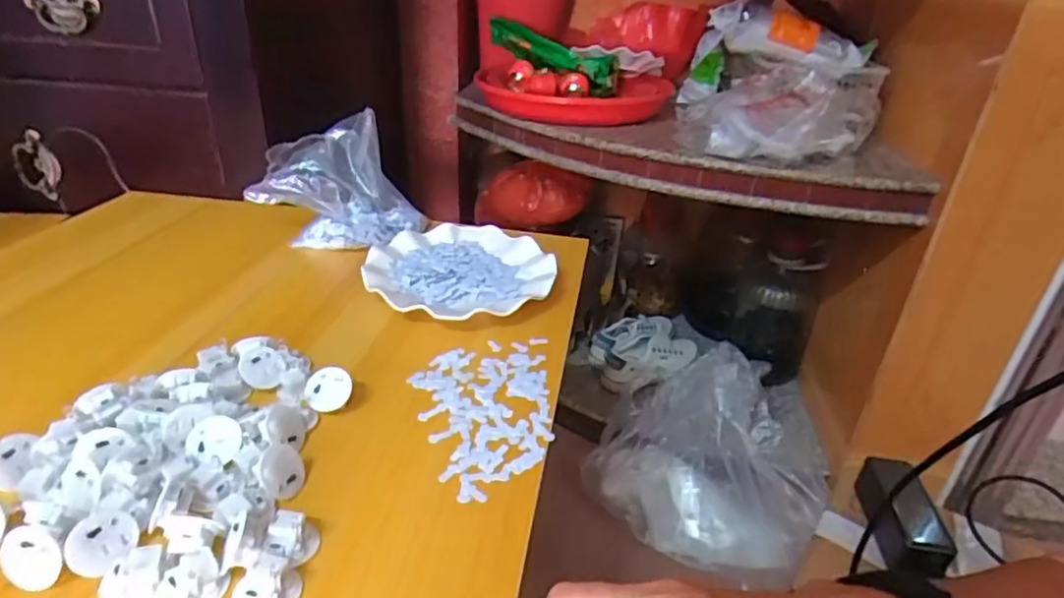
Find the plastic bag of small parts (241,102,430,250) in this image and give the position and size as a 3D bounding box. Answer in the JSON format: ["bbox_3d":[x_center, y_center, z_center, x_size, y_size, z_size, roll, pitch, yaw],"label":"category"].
[{"bbox_3d":[-0.209,-0.129,0.676,0.165,0.103,0.118,-18,36,-33],"label":"plastic bag of small parts"}]

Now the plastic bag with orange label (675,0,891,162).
[{"bbox_3d":[0.391,-0.354,0.986,0.309,0.179,0.397,12,31,14],"label":"plastic bag with orange label"}]

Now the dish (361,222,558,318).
[{"bbox_3d":[-0.070,-0.026,0.614,0.179,0.029,0.163,3,30,-2],"label":"dish"}]

